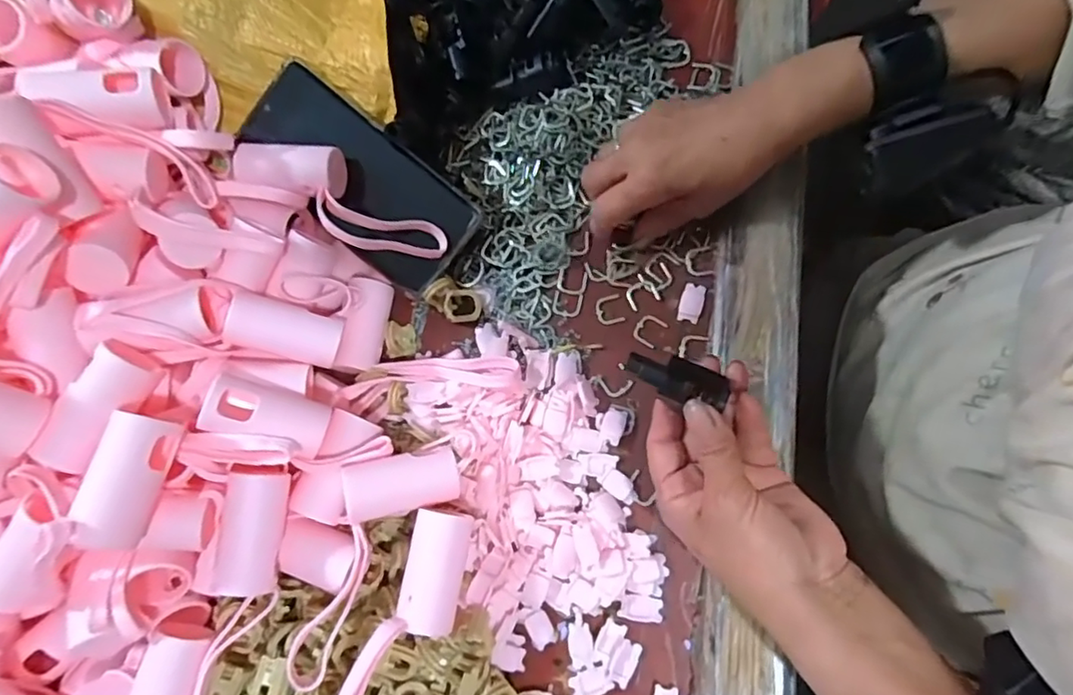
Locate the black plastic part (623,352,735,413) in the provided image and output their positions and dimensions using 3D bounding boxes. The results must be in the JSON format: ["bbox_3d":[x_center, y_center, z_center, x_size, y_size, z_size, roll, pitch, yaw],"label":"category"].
[{"bbox_3d":[0.071,0.015,0.302,0.049,0.011,0.021,16,79,1],"label":"black plastic part"}]

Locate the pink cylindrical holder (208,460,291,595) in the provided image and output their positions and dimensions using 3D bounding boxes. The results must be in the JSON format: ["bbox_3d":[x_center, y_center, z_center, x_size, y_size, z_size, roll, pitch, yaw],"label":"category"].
[{"bbox_3d":[-0.152,0.095,0.311,0.031,0.032,0.064,5,78,10],"label":"pink cylindrical holder"}]

